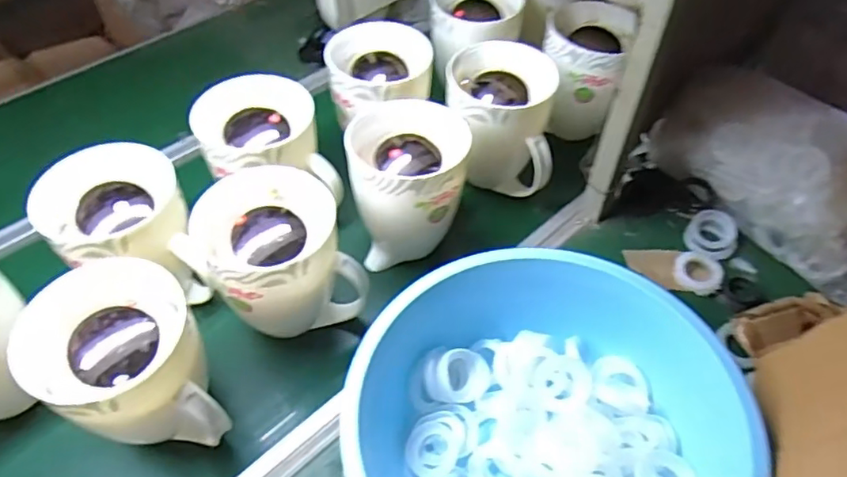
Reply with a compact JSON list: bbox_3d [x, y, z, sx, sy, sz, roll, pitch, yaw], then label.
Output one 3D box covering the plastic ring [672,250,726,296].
[{"bbox_3d":[0.380,0.043,0.788,0.064,0.013,0.072,21,54,17],"label":"plastic ring"}]

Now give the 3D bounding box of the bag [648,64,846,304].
[{"bbox_3d":[0.526,-0.117,0.811,0.202,0.156,0.330,-30,57,-22],"label":"bag"}]

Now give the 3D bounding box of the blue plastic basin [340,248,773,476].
[{"bbox_3d":[0.111,0.188,0.572,0.350,0.140,0.353,0,51,0],"label":"blue plastic basin"}]

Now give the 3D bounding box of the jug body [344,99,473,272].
[{"bbox_3d":[-0.018,-0.070,0.775,0.150,0.173,0.162,4,51,4],"label":"jug body"}]

